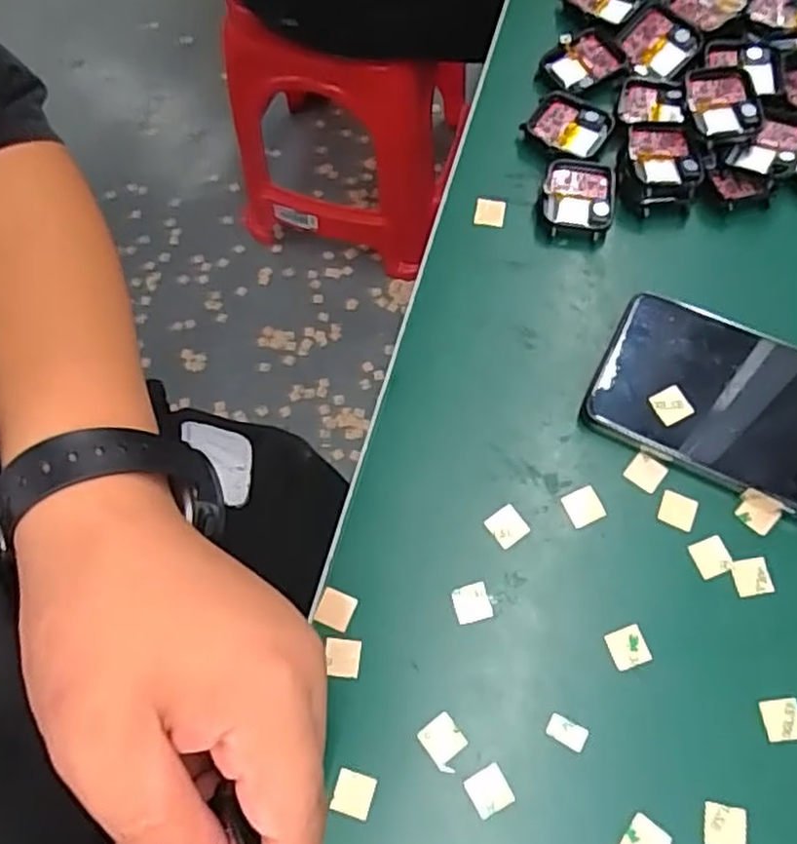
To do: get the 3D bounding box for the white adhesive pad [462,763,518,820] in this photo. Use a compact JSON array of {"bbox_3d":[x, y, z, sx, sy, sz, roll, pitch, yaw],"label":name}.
[{"bbox_3d":[0.036,0.149,0.286,0.016,0.004,0.016,-27,72,-7],"label":"white adhesive pad"}]

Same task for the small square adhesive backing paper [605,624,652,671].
[{"bbox_3d":[0.098,0.097,0.303,0.016,0.004,0.016,-19,75,-5],"label":"small square adhesive backing paper"}]

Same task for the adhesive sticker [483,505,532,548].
[{"bbox_3d":[0.050,0.047,0.323,0.015,0.004,0.016,-37,73,-11],"label":"adhesive sticker"}]

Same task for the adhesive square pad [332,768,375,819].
[{"bbox_3d":[-0.018,0.151,0.287,0.016,0.004,0.016,15,69,4],"label":"adhesive square pad"}]

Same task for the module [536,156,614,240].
[{"bbox_3d":[0.096,-0.120,0.380,0.038,0.010,0.044,8,70,4],"label":"module"}]

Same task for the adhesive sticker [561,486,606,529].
[{"bbox_3d":[0.085,0.039,0.326,0.016,0.004,0.016,-23,74,-6],"label":"adhesive sticker"}]

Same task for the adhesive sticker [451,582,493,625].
[{"bbox_3d":[0.032,0.080,0.312,0.016,0.004,0.016,-15,74,-4],"label":"adhesive sticker"}]

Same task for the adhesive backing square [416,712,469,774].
[{"bbox_3d":[0.019,0.132,0.291,0.016,0.004,0.020,-38,73,-12],"label":"adhesive backing square"}]

